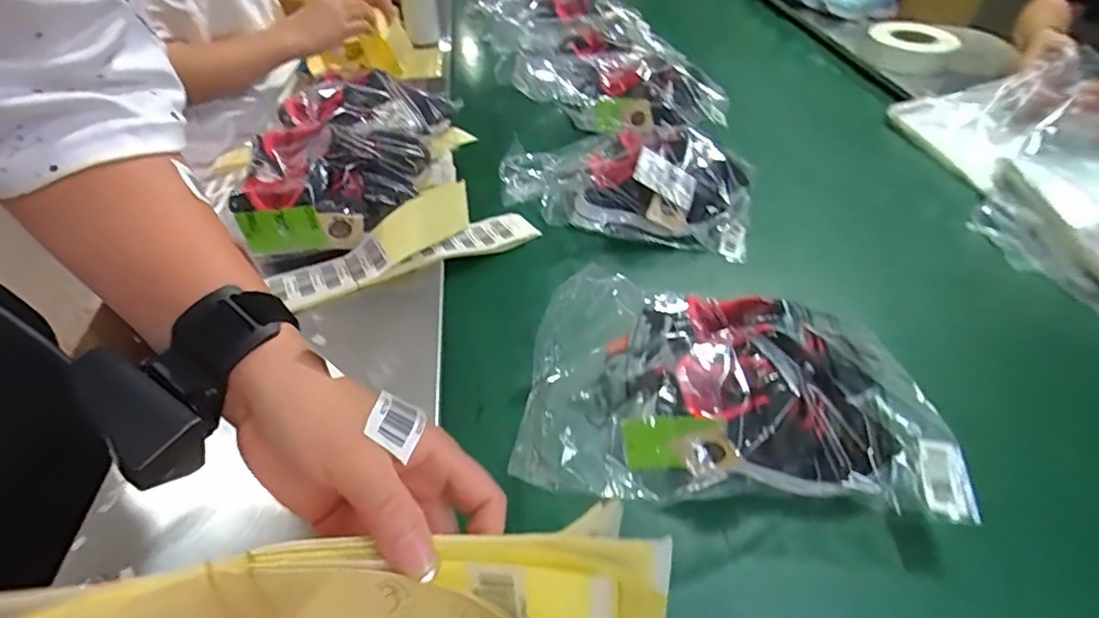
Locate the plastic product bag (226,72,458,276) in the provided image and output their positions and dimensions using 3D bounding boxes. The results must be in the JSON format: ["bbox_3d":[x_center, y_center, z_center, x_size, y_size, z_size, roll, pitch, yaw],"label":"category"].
[{"bbox_3d":[-0.236,-0.192,0.667,0.181,0.101,0.311,-2,45,3],"label":"plastic product bag"}]

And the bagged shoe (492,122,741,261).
[{"bbox_3d":[0.093,-0.171,0.710,0.313,0.095,0.173,7,46,12],"label":"bagged shoe"}]

